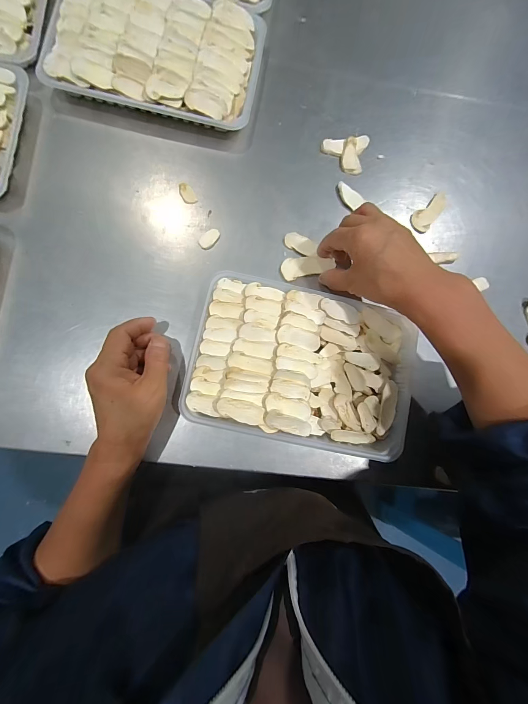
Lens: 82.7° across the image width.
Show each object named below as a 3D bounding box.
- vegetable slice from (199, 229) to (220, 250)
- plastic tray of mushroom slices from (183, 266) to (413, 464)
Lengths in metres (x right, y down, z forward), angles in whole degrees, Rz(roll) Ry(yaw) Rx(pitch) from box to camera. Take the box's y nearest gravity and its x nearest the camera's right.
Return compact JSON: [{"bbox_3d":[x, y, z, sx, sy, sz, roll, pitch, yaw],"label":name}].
[{"bbox_3d":[-0.063,-0.130,0.345,0.015,0.007,0.027,36,80,0],"label":"vegetable slice"},{"bbox_3d":[0.043,0.014,0.324,0.232,0.040,0.160,13,81,-4],"label":"plastic tray of mushroom slices"}]

